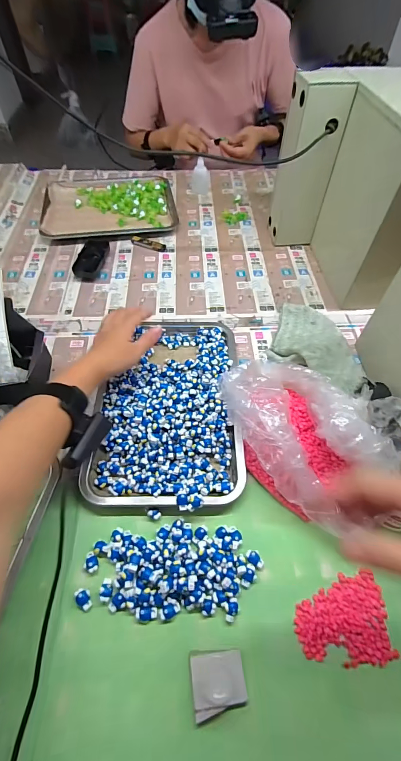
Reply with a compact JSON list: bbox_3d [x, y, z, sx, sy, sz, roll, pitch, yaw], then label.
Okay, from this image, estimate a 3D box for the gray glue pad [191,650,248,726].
[{"bbox_3d":[0.018,0.291,0.313,0.049,0.011,0.046,-7,56,-3],"label":"gray glue pad"}]

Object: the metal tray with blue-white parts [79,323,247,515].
[{"bbox_3d":[-0.048,0.023,0.484,0.204,0.042,0.319,0,56,1],"label":"metal tray with blue-white parts"}]

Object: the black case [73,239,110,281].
[{"bbox_3d":[-0.227,-0.261,0.690,0.058,0.028,0.124,4,56,4],"label":"black case"}]

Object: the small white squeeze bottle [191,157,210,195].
[{"bbox_3d":[0.000,-0.542,0.865,0.049,0.077,0.042,3,56,3],"label":"small white squeeze bottle"}]

